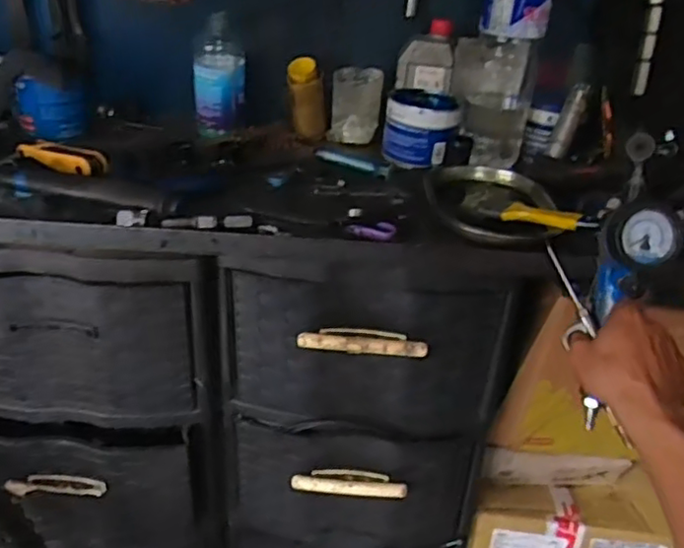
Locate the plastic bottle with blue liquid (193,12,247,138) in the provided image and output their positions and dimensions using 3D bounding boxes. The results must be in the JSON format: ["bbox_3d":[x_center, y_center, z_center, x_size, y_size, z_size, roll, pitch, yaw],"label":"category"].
[{"bbox_3d":[-0.180,-0.286,0.939,0.076,0.158,0.056,-2,31,-11],"label":"plastic bottle with blue liquid"}]

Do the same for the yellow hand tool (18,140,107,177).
[{"bbox_3d":[-0.357,-0.150,0.803,0.132,0.020,0.041,17,33,20],"label":"yellow hand tool"}]

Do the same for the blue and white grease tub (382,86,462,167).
[{"bbox_3d":[0.113,-0.210,0.911,0.097,0.081,0.106,3,31,-2],"label":"blue and white grease tub"}]

